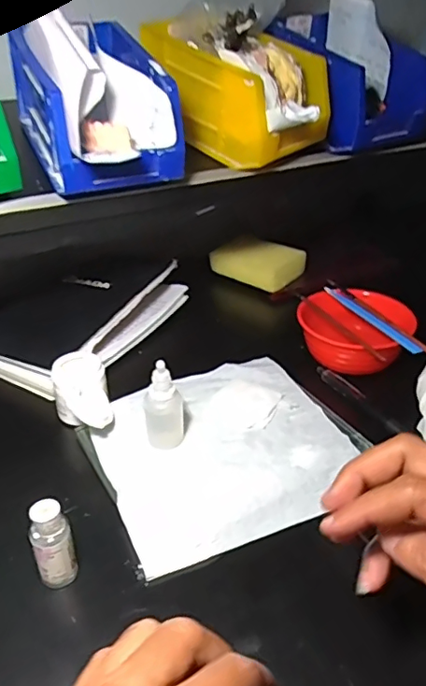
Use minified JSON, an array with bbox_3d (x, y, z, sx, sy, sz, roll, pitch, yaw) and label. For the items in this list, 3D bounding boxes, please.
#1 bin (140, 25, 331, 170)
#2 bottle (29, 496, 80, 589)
[{"bbox_3d":[0.027,-0.235,0.520,0.104,0.095,0.162,-28,43,-36],"label":"bin"},{"bbox_3d":[-0.098,0.125,0.335,0.025,0.060,0.021,-8,34,-13],"label":"bottle"}]

